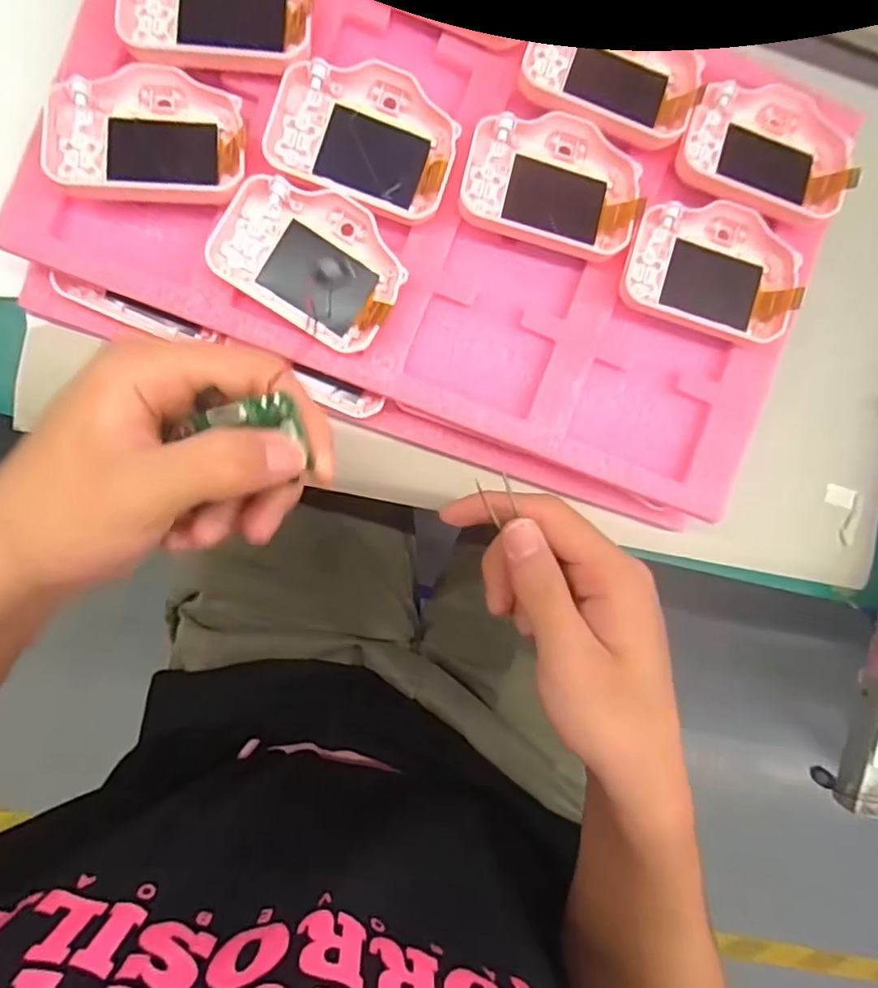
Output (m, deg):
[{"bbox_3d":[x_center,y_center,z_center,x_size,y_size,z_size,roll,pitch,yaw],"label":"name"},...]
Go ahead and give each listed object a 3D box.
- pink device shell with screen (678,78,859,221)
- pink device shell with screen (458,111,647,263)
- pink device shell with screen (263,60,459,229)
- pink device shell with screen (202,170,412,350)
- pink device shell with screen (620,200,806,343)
[{"bbox_3d":[0.164,-0.174,0.306,0.082,0.012,0.056,18,89,-7],"label":"pink device shell with screen"},{"bbox_3d":[0.055,-0.151,0.298,0.084,0.015,0.059,15,89,-7],"label":"pink device shell with screen"},{"bbox_3d":[-0.034,-0.165,0.287,0.082,0.014,0.060,15,89,-7],"label":"pink device shell with screen"},{"bbox_3d":[-0.058,-0.109,0.287,0.083,0.016,0.059,32,87,-7],"label":"pink device shell with screen"},{"bbox_3d":[0.136,-0.113,0.306,0.082,0.017,0.058,18,89,-7],"label":"pink device shell with screen"}]

